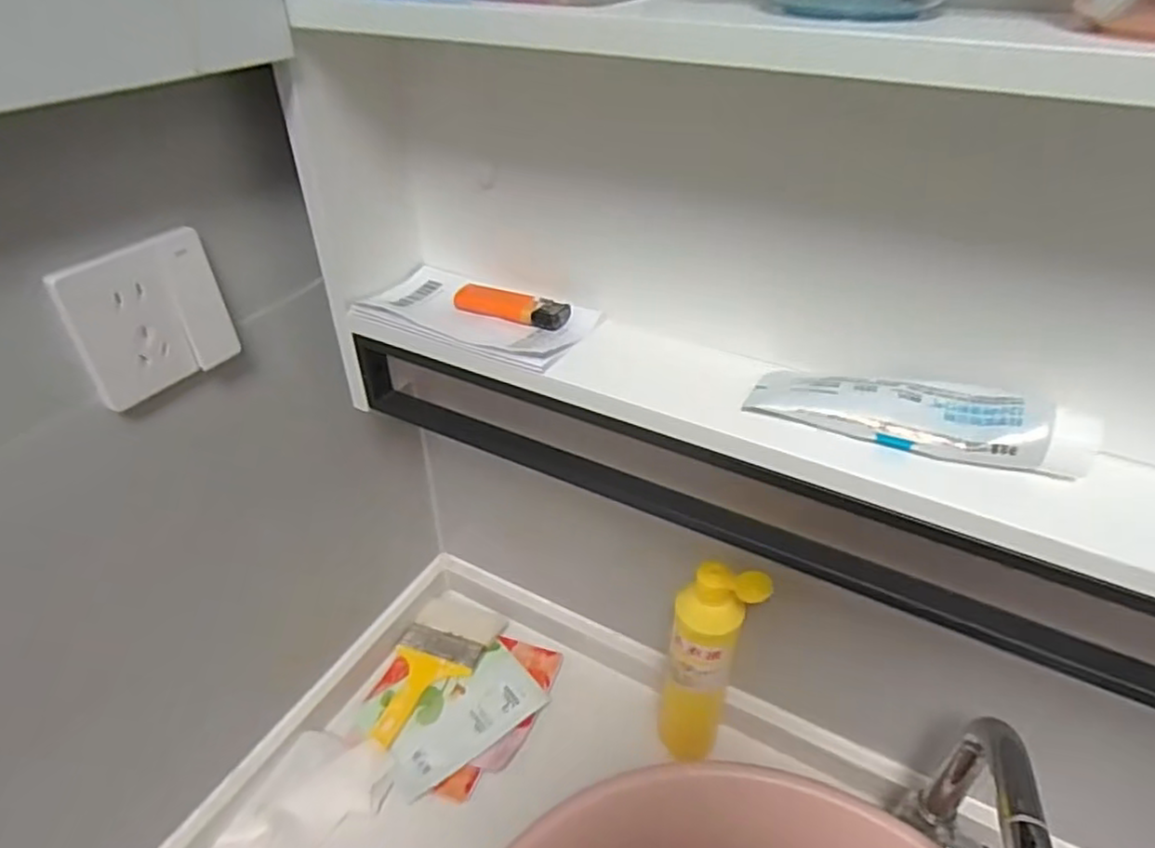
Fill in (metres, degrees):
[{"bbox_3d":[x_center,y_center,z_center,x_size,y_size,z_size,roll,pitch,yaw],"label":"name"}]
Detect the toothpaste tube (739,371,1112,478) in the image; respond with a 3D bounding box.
[{"bbox_3d":[0.178,-0.009,0.370,0.161,0.029,0.044,16,40,19],"label":"toothpaste tube"}]

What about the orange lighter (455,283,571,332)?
[{"bbox_3d":[-0.046,-0.083,0.486,0.082,0.016,0.026,18,40,22],"label":"orange lighter"}]

